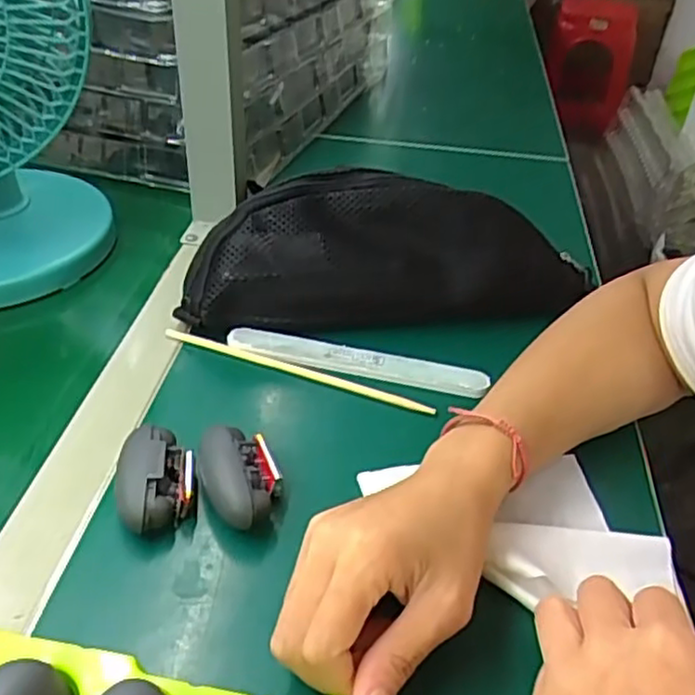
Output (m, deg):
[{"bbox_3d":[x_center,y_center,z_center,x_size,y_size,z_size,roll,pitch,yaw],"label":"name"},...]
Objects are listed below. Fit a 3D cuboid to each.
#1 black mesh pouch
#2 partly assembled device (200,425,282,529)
[{"bbox_3d":[0.033,-0.068,0.504,0.296,0.092,0.072,-6,40,-11],"label":"black mesh pouch"},{"bbox_3d":[-0.056,0.071,0.372,0.039,0.031,0.057,-8,41,-13],"label":"partly assembled device"}]

